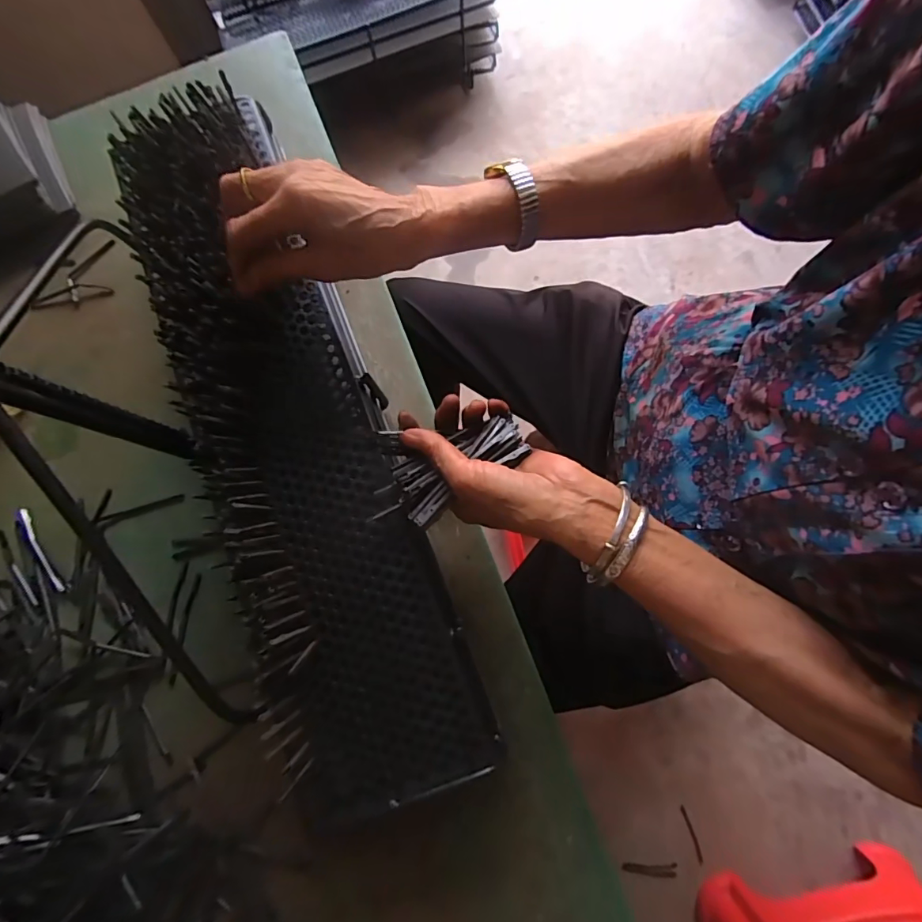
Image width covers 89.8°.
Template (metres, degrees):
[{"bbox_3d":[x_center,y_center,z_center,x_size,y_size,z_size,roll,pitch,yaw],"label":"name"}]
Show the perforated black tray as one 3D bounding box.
[{"bbox_3d":[-0.141,-0.037,0.355,0.144,0.048,0.581,-21,82,-5],"label":"perforated black tray"}]

